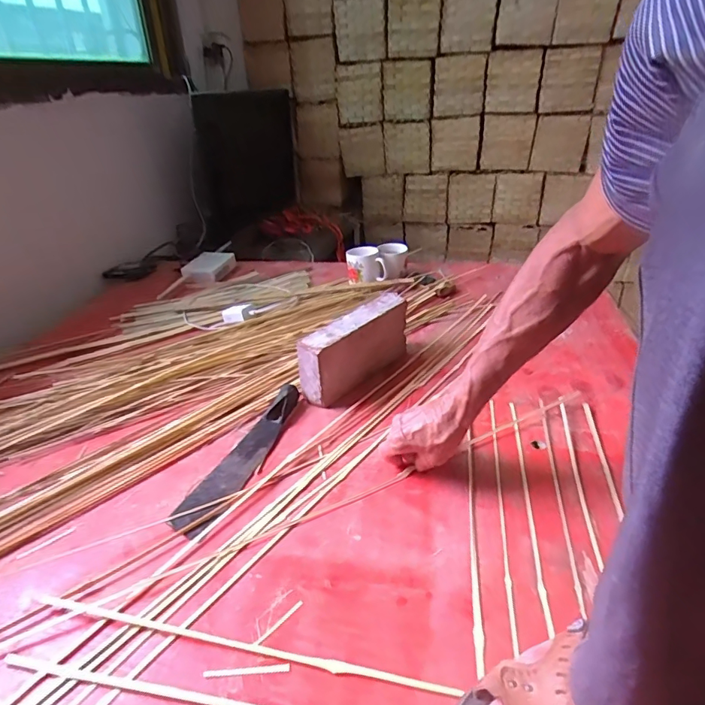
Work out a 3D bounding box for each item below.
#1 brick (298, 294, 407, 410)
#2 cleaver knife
[{"bbox_3d":[0.008,-0.007,0.776,0.057,0.112,0.228,24,39,35],"label":"brick"},{"bbox_3d":[-0.147,0.134,0.638,0.053,0.028,0.266,12,33,21],"label":"cleaver knife"}]

